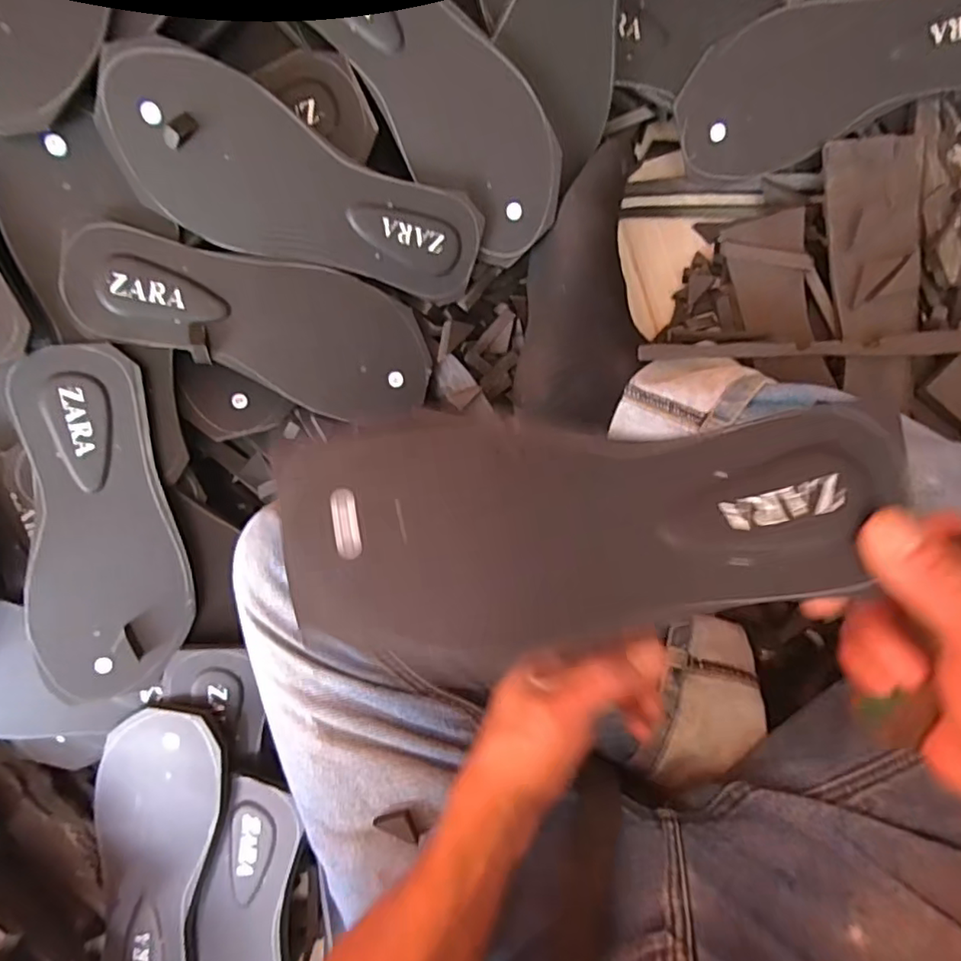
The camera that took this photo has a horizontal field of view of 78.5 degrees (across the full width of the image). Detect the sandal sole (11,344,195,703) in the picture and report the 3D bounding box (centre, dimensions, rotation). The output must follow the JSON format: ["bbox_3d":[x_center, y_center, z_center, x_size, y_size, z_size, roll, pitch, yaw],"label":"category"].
[{"bbox_3d":[-0.264,0.034,0.413,0.098,0.011,0.242,-3,102,-19],"label":"sandal sole"}]

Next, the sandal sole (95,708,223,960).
[{"bbox_3d":[-0.254,0.309,0.451,0.094,0.013,0.283,9,96,4],"label":"sandal sole"}]

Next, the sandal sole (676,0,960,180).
[{"bbox_3d":[0.274,-0.307,0.434,0.245,0.008,0.097,-18,114,12],"label":"sandal sole"}]

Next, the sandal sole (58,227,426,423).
[{"bbox_3d":[-0.148,-0.110,0.407,0.233,0.009,0.093,18,99,-21],"label":"sandal sole"}]

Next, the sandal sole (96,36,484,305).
[{"bbox_3d":[-0.121,-0.193,0.405,0.245,0.012,0.098,20,111,-21],"label":"sandal sole"}]

